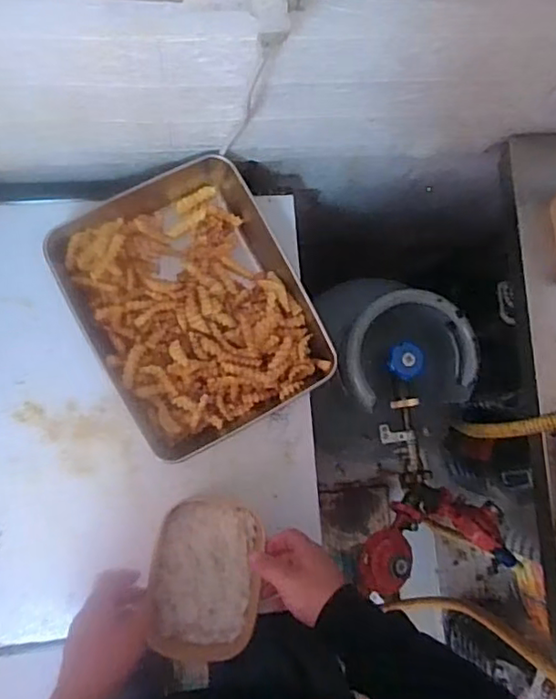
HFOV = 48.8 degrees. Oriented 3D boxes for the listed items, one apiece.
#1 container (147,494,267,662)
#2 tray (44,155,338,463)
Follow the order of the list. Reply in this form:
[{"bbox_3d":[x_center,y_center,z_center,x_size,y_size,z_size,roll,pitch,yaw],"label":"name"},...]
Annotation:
[{"bbox_3d":[-0.080,0.249,0.673,0.116,0.038,0.159,10,84,-6],"label":"container"},{"bbox_3d":[-0.102,-0.056,0.729,0.244,0.048,0.313,-28,89,-9],"label":"tray"}]

